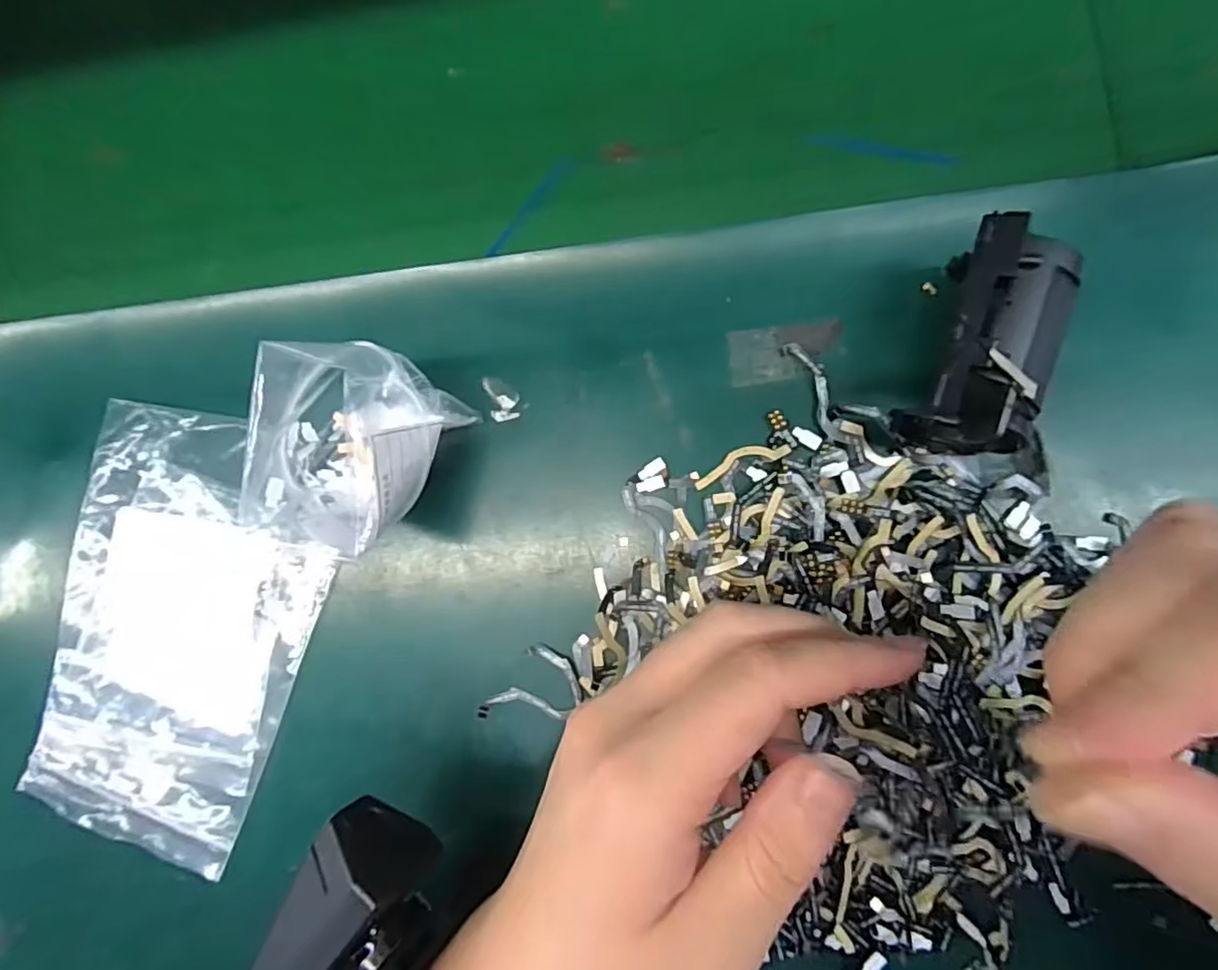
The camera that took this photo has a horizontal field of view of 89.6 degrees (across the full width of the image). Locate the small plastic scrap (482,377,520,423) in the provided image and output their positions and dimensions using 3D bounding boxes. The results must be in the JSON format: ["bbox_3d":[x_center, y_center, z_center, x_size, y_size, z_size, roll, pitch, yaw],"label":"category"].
[{"bbox_3d":[-0.044,-0.036,0.250,0.012,0.004,0.019,-15,84,6],"label":"small plastic scrap"}]

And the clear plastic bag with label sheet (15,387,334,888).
[{"bbox_3d":[-0.181,0.061,0.257,0.111,0.008,0.177,13,87,8],"label":"clear plastic bag with label sheet"}]

